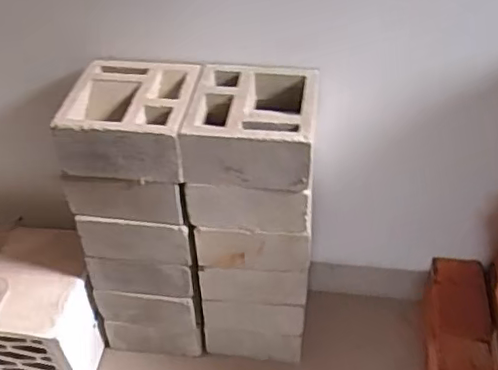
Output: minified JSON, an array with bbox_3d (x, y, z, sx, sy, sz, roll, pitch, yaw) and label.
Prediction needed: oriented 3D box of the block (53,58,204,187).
[{"bbox_3d":[-0.189,-0.110,0.978,0.197,0.106,0.176,4,43,8],"label":"block"}]

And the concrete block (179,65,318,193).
[{"bbox_3d":[0.009,-0.099,0.964,0.194,0.104,0.193,3,43,7],"label":"concrete block"}]

